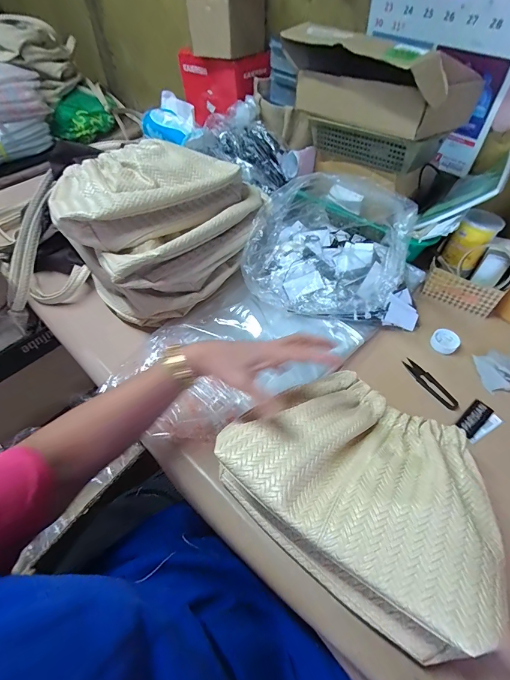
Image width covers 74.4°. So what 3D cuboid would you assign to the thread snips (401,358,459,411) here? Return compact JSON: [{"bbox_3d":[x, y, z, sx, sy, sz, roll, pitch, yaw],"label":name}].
[{"bbox_3d":[0.271,0.067,0.519,0.024,0.007,0.099,-25,55,-19],"label":"thread snips"}]

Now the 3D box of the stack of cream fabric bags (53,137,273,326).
[{"bbox_3d":[-0.167,-0.202,0.587,0.285,0.168,0.293,32,58,23],"label":"stack of cream fabric bags"}]

